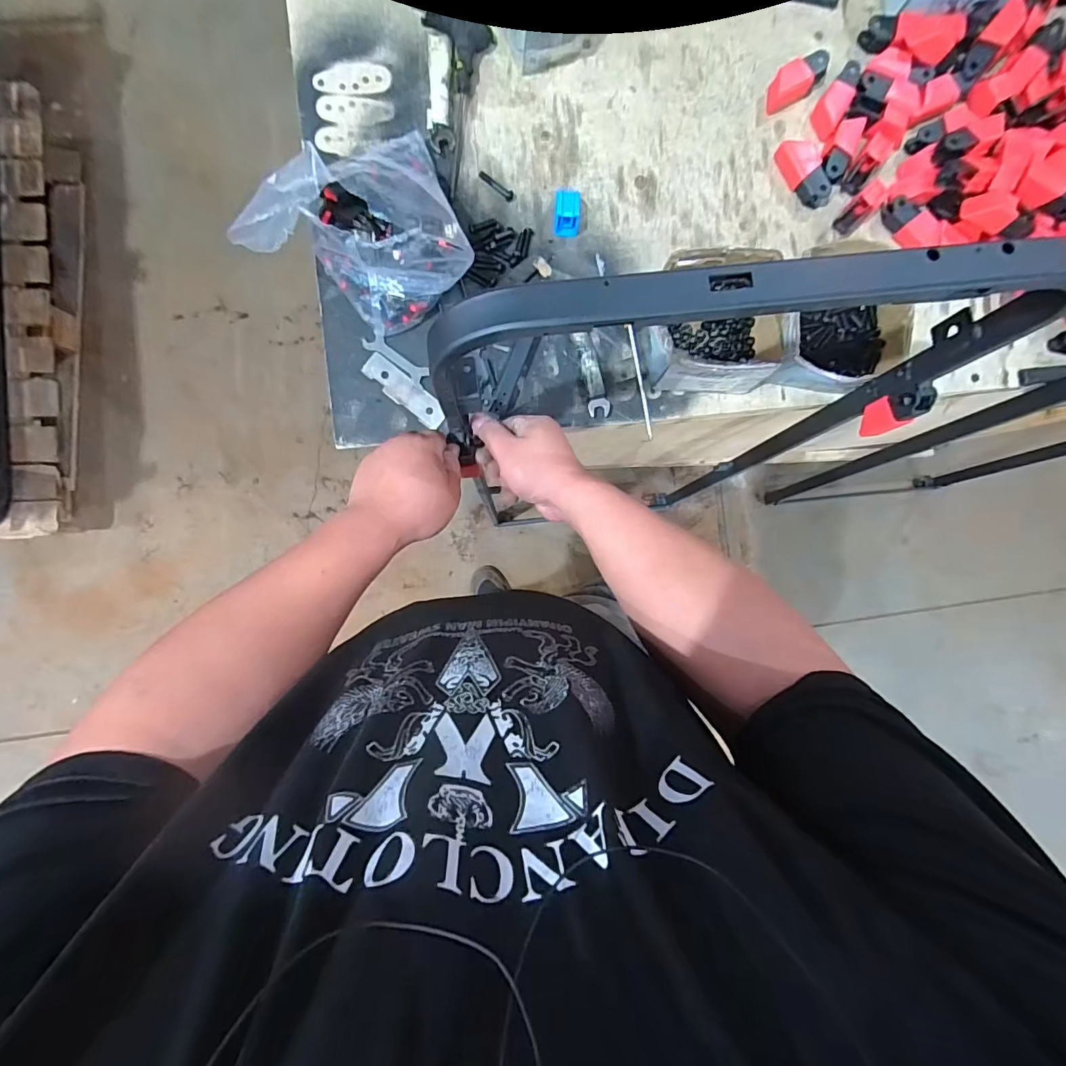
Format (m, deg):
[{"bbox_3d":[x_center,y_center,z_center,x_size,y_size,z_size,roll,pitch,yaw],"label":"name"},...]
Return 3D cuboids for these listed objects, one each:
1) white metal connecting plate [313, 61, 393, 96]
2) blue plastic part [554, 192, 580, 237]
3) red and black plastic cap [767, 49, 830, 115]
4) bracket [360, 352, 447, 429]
[{"bbox_3d":[-0.228,-0.576,0.616,0.093,0.005,0.041,-7,91,-3],"label":"white metal connecting plate"},{"bbox_3d":[0.043,-0.405,0.616,0.029,0.037,0.039,-2,90,-3],"label":"blue plastic part"},{"bbox_3d":[0.346,-0.593,0.636,0.092,0.024,0.038,-33,92,-2],"label":"red and black plastic cap"},{"bbox_3d":[-0.163,-0.180,0.622,0.117,0.006,0.036,40,91,-4],"label":"bracket"}]

